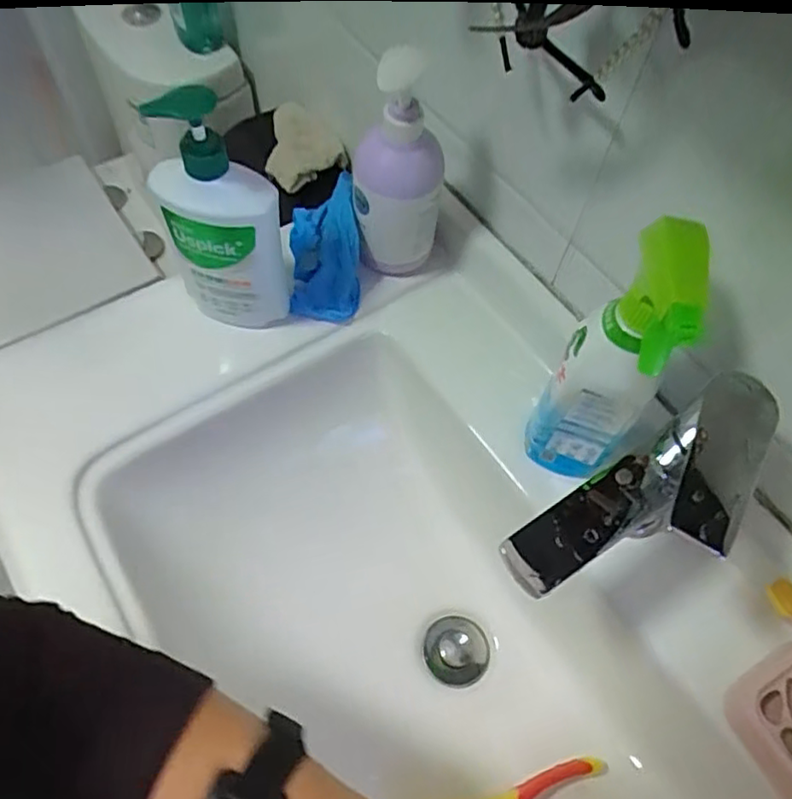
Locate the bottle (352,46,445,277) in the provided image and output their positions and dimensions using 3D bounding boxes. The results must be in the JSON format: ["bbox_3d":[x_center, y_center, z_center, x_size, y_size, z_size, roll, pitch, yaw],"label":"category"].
[{"bbox_3d":[0.003,-0.205,0.564,0.077,0.184,0.091,3,60,-2],"label":"bottle"}]

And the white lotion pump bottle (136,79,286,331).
[{"bbox_3d":[-0.139,-0.137,0.514,0.086,0.221,0.074,-19,63,-14],"label":"white lotion pump bottle"}]

